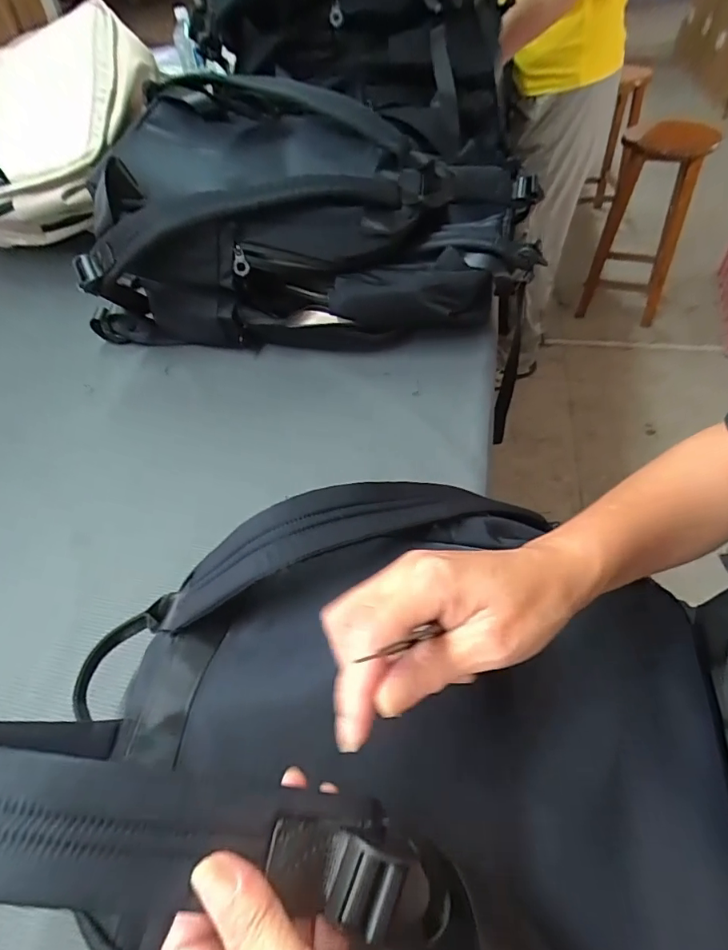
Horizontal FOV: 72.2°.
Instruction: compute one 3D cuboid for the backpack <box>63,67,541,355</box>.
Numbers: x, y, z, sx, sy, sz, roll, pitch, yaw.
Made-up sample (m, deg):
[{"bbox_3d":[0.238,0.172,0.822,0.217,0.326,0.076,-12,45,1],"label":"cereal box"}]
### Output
[{"bbox_3d":[-0.063,-0.356,0.675,0.553,0.194,0.388,1,49,6],"label":"backpack"}]

